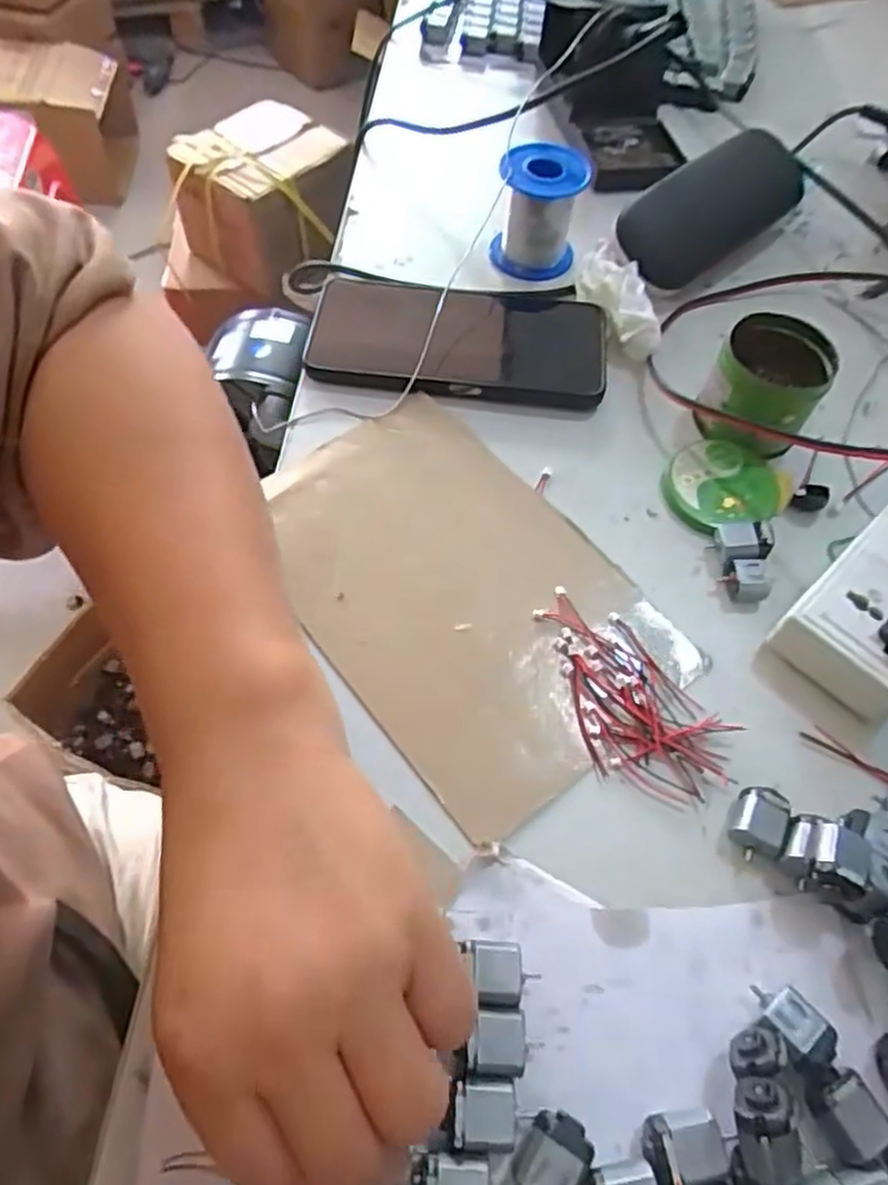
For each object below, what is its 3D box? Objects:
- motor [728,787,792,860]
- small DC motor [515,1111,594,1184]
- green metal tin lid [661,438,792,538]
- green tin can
[{"bbox_3d":[0.121,0.089,0.285,0.019,0.014,0.024,19,59,8],"label":"motor"},{"bbox_3d":[0.033,0.172,0.224,0.018,0.014,0.026,26,60,12],"label":"small DC motor"},{"bbox_3d":[0.142,-0.054,0.377,0.056,0.012,0.057,2,58,-3],"label":"green metal tin lid"},{"bbox_3d":[0.169,-0.108,0.389,0.054,0.046,0.058,2,58,-3],"label":"green tin can"}]

